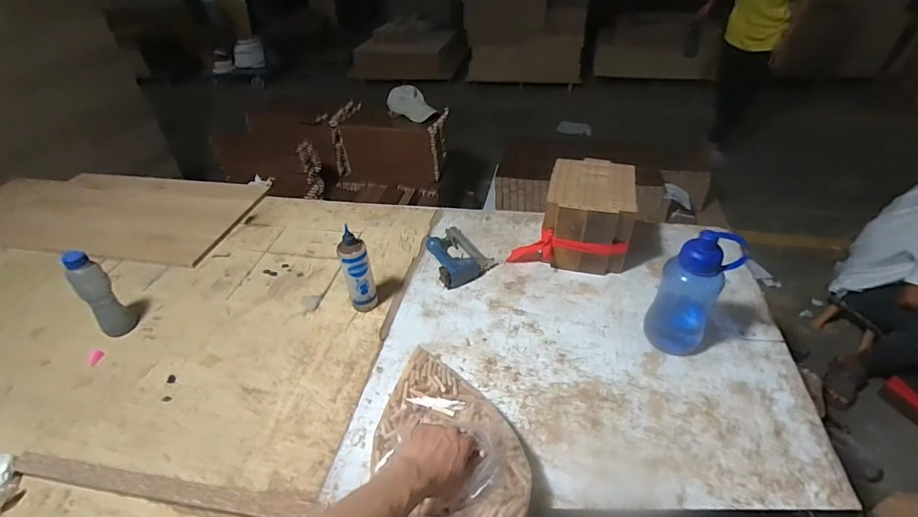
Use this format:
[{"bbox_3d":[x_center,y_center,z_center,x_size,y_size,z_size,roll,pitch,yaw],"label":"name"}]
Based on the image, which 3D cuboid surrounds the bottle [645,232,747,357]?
[{"bbox_3d":[0.438,0.064,0.815,0.107,0.276,0.084,26,49,29],"label":"bottle"}]

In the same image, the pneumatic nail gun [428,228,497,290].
[{"bbox_3d":[-0.014,-0.017,1.123,0.146,0.051,0.195,-23,45,-22],"label":"pneumatic nail gun"}]

